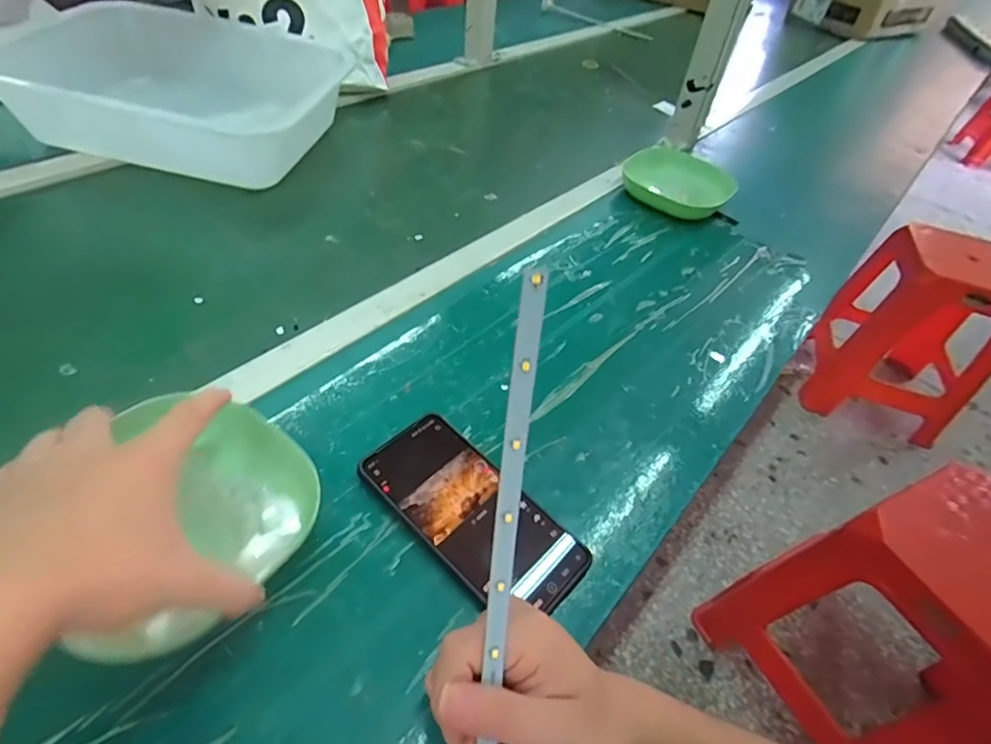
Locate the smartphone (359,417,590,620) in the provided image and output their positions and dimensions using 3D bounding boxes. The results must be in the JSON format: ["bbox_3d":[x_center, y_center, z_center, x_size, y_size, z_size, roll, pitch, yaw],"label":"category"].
[{"bbox_3d":[-0.016,0.098,0.369,0.160,0.014,0.077,36,53,24],"label":"smartphone"}]

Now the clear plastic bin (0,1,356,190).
[{"bbox_3d":[-0.411,-0.361,0.696,0.361,0.108,0.312,10,47,2],"label":"clear plastic bin"}]

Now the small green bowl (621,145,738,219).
[{"bbox_3d":[0.246,-0.258,0.720,0.137,0.029,0.136,32,51,20],"label":"small green bowl"}]

